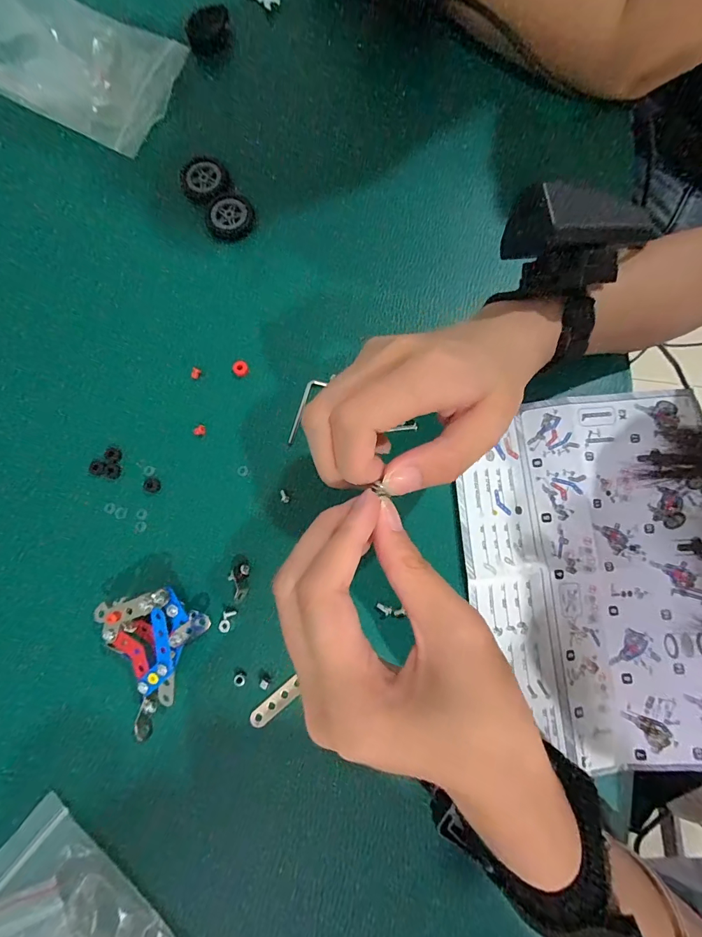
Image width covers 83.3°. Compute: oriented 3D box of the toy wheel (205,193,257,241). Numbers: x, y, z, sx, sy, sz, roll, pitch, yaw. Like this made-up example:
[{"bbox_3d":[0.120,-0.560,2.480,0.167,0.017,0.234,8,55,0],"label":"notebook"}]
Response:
[{"bbox_3d":[-0.094,-0.197,0.307,0.036,0.011,0.033,-11,79,-3],"label":"toy wheel"}]

